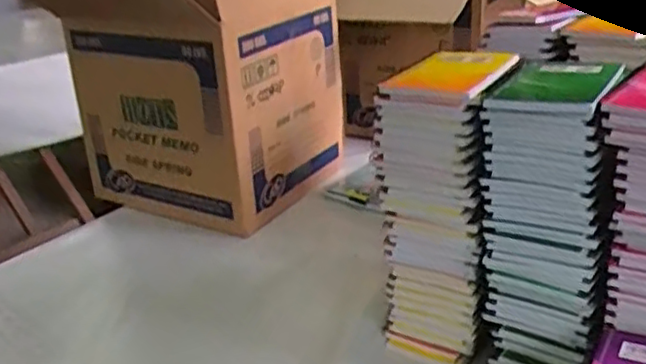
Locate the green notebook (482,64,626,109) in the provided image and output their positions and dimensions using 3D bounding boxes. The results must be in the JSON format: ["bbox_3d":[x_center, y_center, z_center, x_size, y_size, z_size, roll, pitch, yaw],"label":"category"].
[{"bbox_3d":[0.192,-0.080,0.547,0.083,0.009,0.113,11,27,32],"label":"green notebook"}]

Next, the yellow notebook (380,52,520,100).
[{"bbox_3d":[0.117,-0.096,0.595,0.082,0.013,0.125,12,27,33],"label":"yellow notebook"}]

